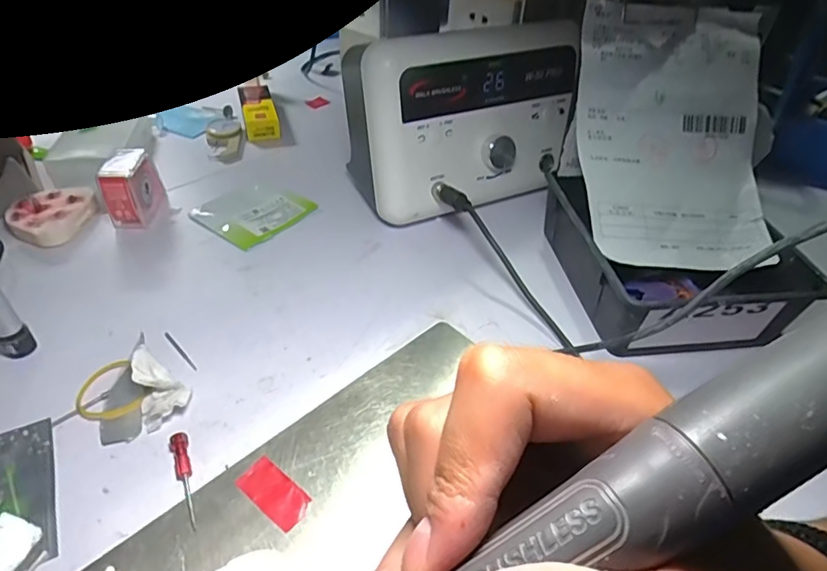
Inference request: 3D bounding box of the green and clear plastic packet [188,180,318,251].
[{"bbox_3d":[-0.152,-0.072,0.500,0.088,0.005,0.087,28,47,23],"label":"green and clear plastic packet"}]

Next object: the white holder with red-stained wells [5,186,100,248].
[{"bbox_3d":[-0.320,-0.062,0.466,0.060,0.016,0.069,8,42,2],"label":"white holder with red-stained wells"}]

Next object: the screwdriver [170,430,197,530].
[{"bbox_3d":[-0.126,0.107,0.296,0.010,0.007,0.056,-18,47,-24],"label":"screwdriver"}]

